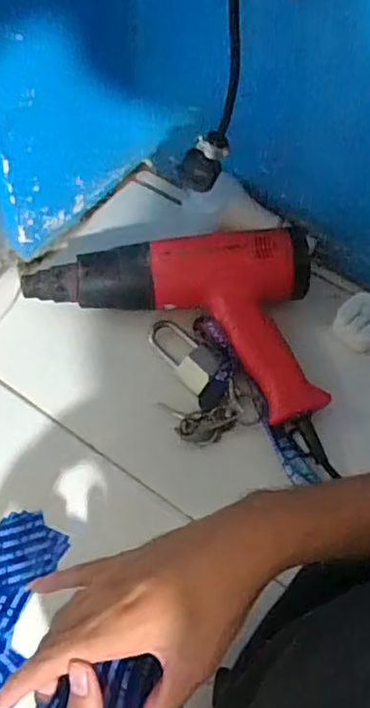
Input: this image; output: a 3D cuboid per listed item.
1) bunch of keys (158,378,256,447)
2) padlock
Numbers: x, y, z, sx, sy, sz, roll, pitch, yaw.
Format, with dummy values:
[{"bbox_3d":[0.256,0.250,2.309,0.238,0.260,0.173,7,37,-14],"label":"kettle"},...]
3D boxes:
[{"bbox_3d":[0.025,0.053,0.563,0.079,0.018,0.047,-15,60,-12],"label":"bunch of keys"},{"bbox_3d":[0.000,-0.003,0.589,0.036,0.015,0.082,-34,66,-21],"label":"padlock"}]

